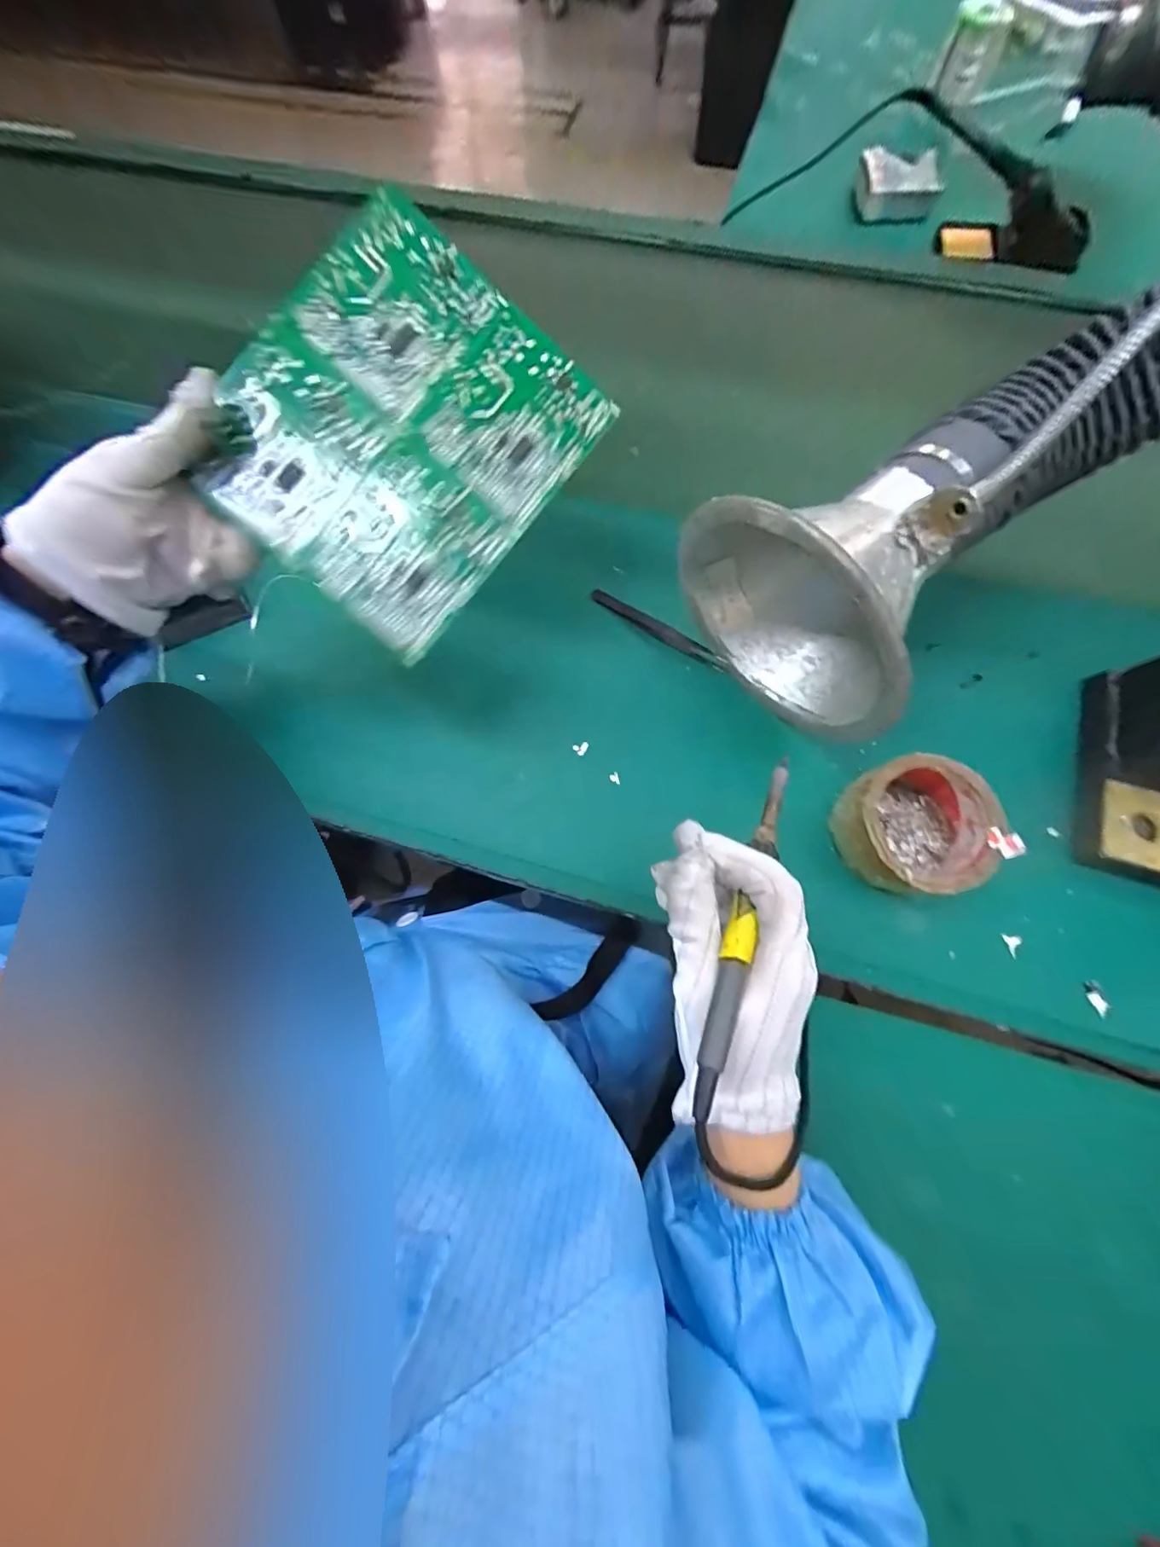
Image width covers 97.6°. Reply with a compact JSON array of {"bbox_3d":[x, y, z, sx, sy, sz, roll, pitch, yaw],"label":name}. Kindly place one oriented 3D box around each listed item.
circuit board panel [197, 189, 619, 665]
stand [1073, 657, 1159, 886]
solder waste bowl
[{"bbox_3d":[-0.096,-0.186,0.281,0.157,0.009,0.186,39,89,-11],"label":"circuit board panel"},{"bbox_3d":[0.404,-0.006,0.343,0.068,0.073,0.146,16,74,7],"label":"stand"},{"bbox_3d":[0.226,0.037,0.346,0.090,0.055,0.085,-1,73,2],"label":"solder waste bowl"}]

